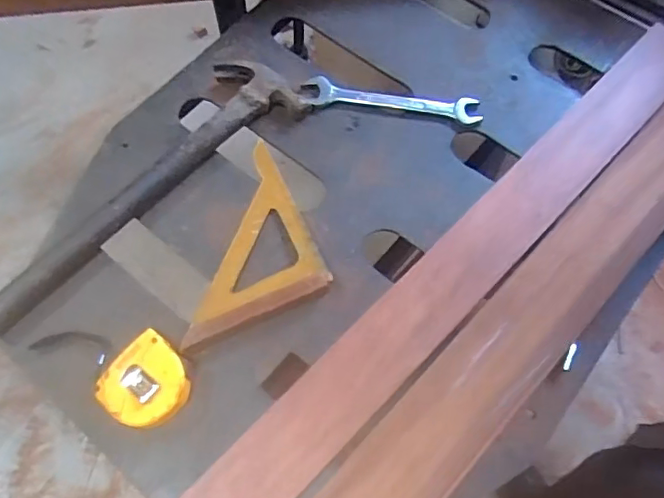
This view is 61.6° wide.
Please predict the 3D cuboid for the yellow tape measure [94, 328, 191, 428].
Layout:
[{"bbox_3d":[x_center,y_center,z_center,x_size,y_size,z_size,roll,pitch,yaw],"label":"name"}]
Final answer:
[{"bbox_3d":[-0.151,0.113,0.465,0.066,0.035,0.067,36,72,15],"label":"yellow tape measure"}]

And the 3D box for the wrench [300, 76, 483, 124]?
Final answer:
[{"bbox_3d":[0.062,-0.157,0.585,0.183,0.010,0.031,8,67,4],"label":"wrench"}]

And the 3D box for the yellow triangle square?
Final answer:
[{"bbox_3d":[-0.050,-0.002,0.511,0.103,0.028,0.211,12,68,6],"label":"yellow triangle square"}]

